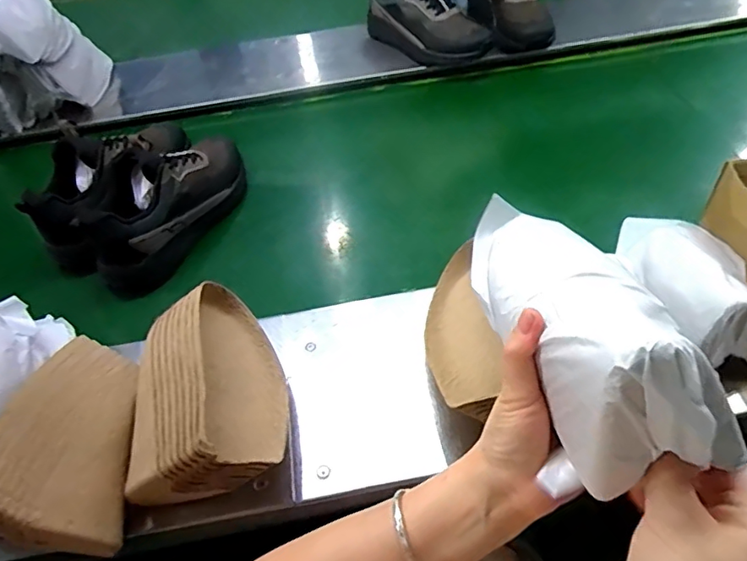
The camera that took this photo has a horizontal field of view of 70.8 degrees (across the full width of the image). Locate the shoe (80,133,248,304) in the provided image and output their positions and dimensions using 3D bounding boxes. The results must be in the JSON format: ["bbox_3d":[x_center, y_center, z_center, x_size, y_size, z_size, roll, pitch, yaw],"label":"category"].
[{"bbox_3d":[-0.298,-0.118,0.778,0.108,0.141,0.281,25,56,26],"label":"shoe"}]

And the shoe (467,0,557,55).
[{"bbox_3d":[0.274,-0.584,1.065,0.131,0.156,0.271,-7,48,1],"label":"shoe"}]

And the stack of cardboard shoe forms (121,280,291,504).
[{"bbox_3d":[-0.159,0.097,0.516,0.127,0.095,0.196,-7,48,1],"label":"stack of cardboard shoe forms"}]

